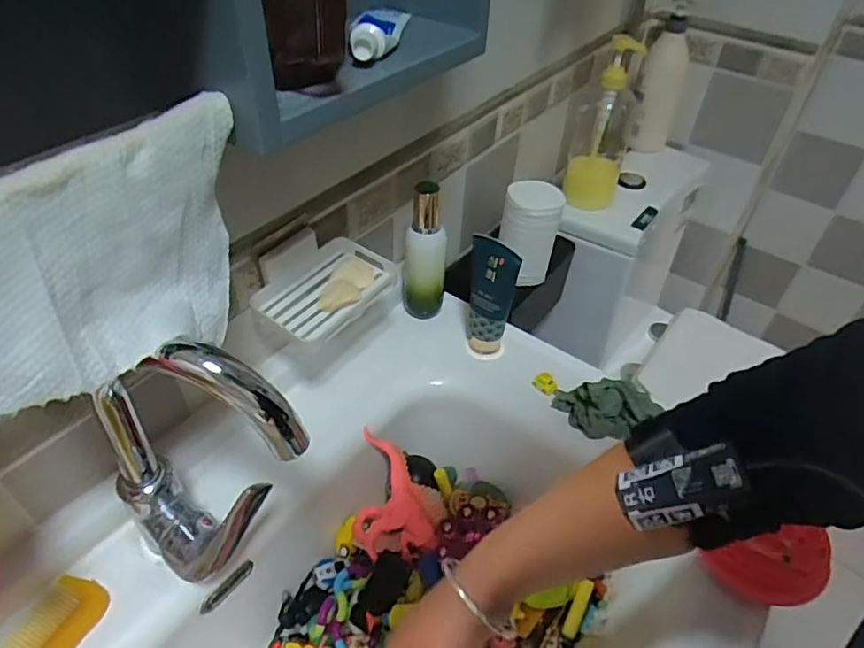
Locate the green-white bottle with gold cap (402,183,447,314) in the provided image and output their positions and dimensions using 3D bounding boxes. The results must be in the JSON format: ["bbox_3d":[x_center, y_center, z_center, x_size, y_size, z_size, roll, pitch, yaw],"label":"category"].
[{"bbox_3d":[-0.007,-0.082,0.651,0.048,0.169,0.038,1,44,-3],"label":"green-white bottle with gold cap"}]

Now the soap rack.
[{"bbox_3d":[-0.102,-0.042,0.550,0.093,0.042,0.125,26,48,22],"label":"soap rack"}]

